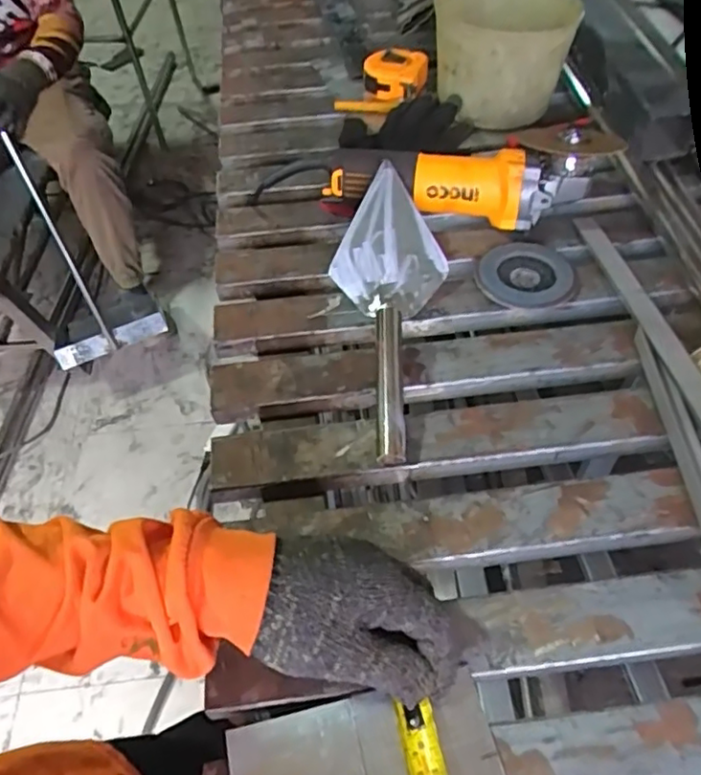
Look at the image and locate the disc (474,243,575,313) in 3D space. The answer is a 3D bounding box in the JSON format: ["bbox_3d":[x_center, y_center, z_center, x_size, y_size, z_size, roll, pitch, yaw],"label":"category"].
[{"bbox_3d":[0.168,-0.111,0.588,0.089,0.010,0.083,-2,52,3],"label":"disc"}]

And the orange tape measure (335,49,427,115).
[{"bbox_3d":[0.041,-0.397,0.791,0.112,0.044,0.093,5,53,6],"label":"orange tape measure"}]

